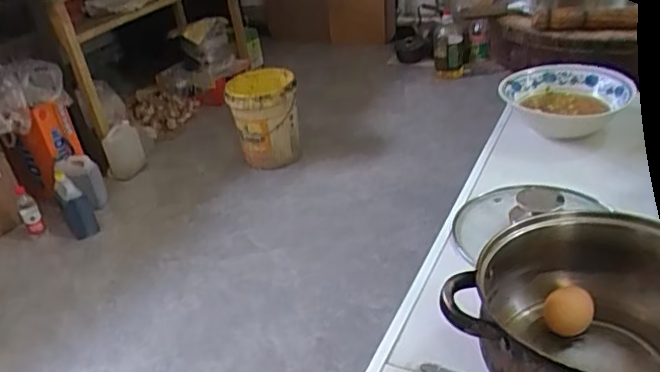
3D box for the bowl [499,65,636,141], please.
[{"bbox_3d":[0.380,-0.134,0.956,0.192,0.070,0.153,4,33,19],"label":"bowl"}]

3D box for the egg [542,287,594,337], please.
[{"bbox_3d":[0.234,0.125,0.578,0.040,0.041,0.037,-6,31,4],"label":"egg"}]

